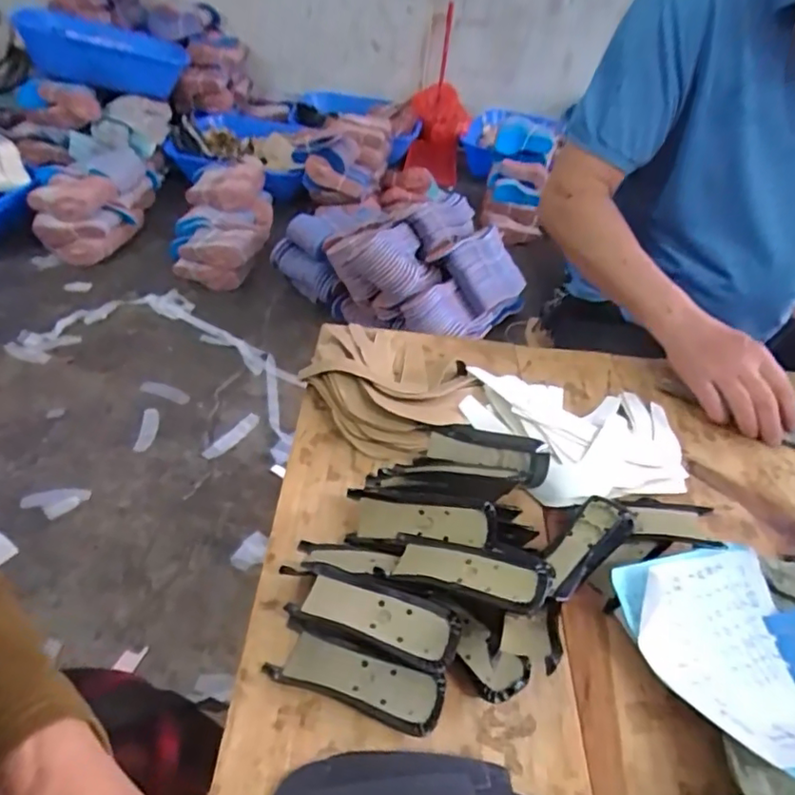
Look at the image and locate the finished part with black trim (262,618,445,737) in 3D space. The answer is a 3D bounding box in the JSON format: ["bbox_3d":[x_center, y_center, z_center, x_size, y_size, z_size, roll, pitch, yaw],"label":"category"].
[{"bbox_3d":[-0.028,0.188,0.390,0.116,0.012,0.039,18,45,11],"label":"finished part with black trim"}]

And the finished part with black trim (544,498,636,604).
[{"bbox_3d":[0.149,0.122,0.466,0.039,0.022,0.105,34,50,26],"label":"finished part with black trim"}]

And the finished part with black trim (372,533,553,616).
[{"bbox_3d":[0.048,0.126,0.416,0.115,0.015,0.044,7,41,25],"label":"finished part with black trim"}]

